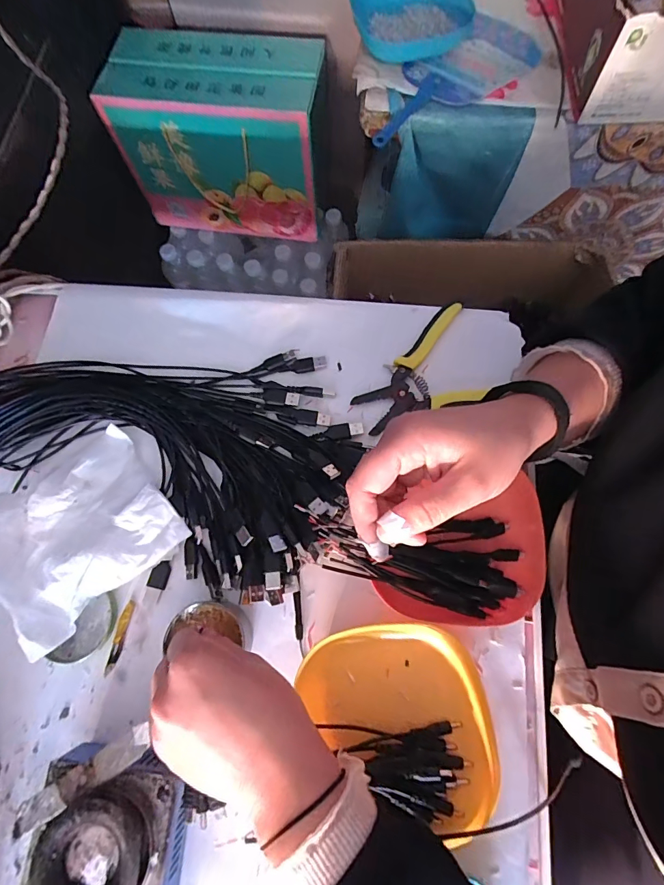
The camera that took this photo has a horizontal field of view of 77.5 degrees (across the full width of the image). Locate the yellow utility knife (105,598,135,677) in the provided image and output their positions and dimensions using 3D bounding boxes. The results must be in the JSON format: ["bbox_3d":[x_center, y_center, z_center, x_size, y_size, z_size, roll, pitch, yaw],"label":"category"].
[{"bbox_3d":[-0.182,0.166,0.352,0.009,0.004,0.059,12,73,5],"label":"yellow utility knife"}]

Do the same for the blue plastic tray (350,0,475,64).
[{"bbox_3d":[0.097,-0.526,0.508,0.142,0.030,0.131,-6,73,0],"label":"blue plastic tray"}]

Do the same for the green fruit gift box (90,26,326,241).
[{"bbox_3d":[-0.179,-0.525,0.727,0.323,0.232,0.161,6,73,4],"label":"green fruit gift box"}]

